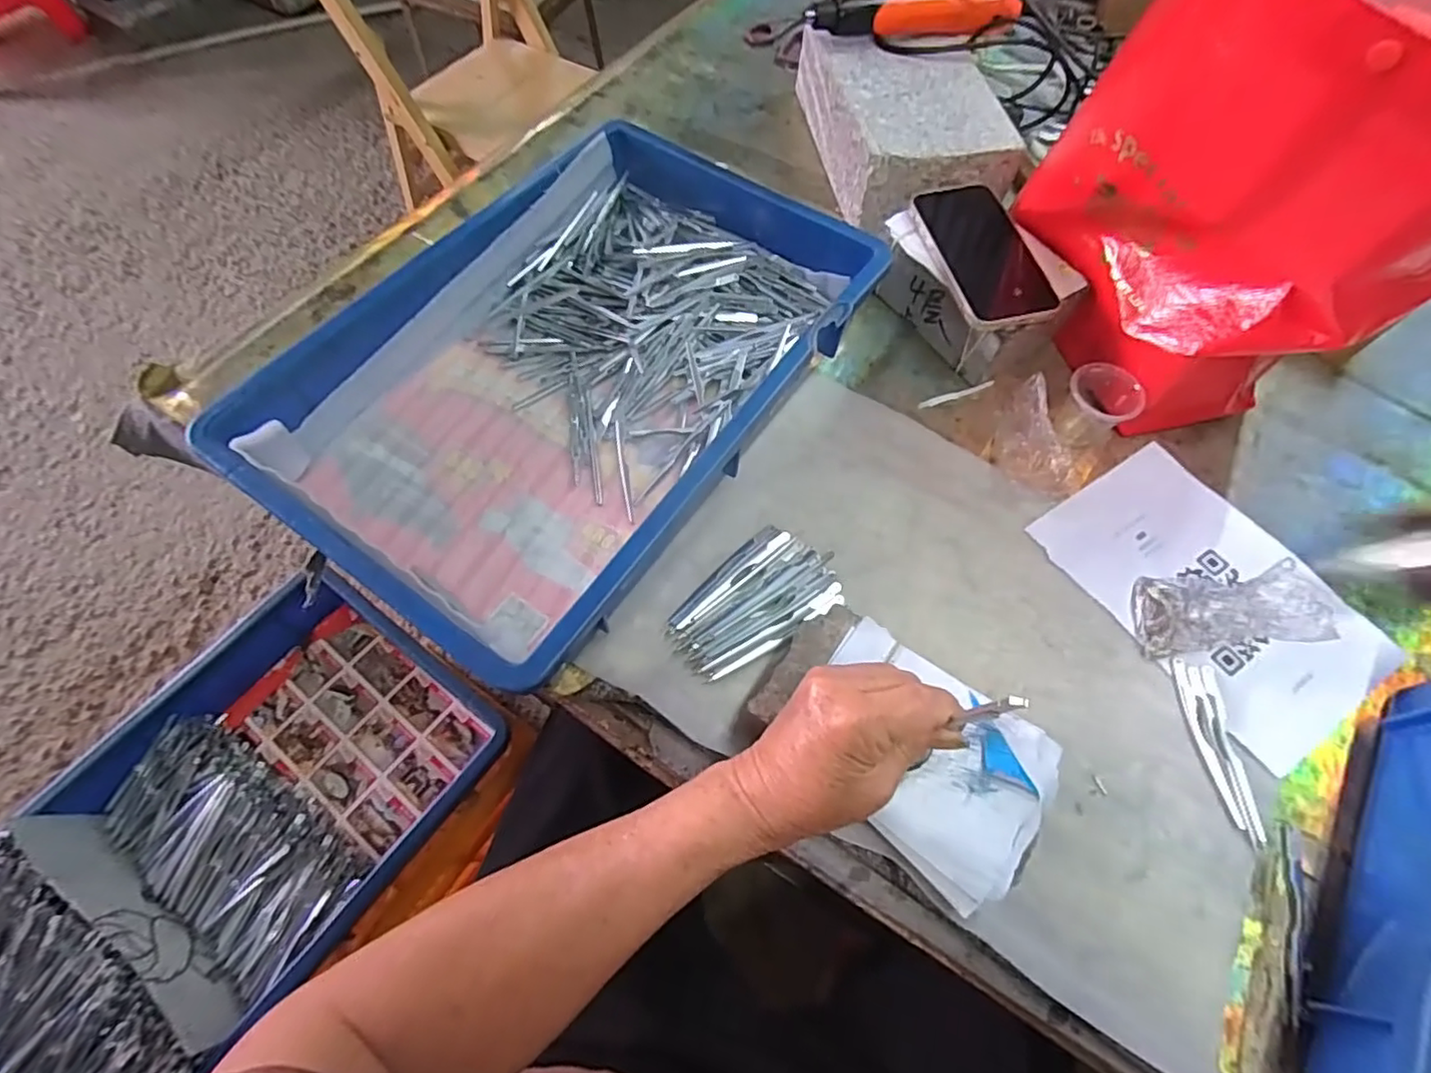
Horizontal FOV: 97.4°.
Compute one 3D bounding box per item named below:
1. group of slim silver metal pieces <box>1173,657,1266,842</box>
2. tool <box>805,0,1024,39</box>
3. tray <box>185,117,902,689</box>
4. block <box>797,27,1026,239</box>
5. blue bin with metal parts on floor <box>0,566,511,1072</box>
[{"bbox_3d":[0.320,0.132,0.402,0.026,0.004,0.104,3,63,-1],"label":"group of slim silver metal pieces"},{"bbox_3d":[0.185,-0.500,0.597,0.202,0.033,0.040,-7,63,-7],"label":"tool"},{"bbox_3d":[-0.097,-0.129,0.474,0.279,0.079,0.428,33,66,13],"label":"tray"},{"bbox_3d":[0.183,-0.406,0.622,0.144,0.080,0.247,-8,64,-7],"label":"block"},{"bbox_3d":[-0.435,0.273,0.564,0.280,0.115,0.445,33,66,13],"label":"blue bin with metal parts on floor"}]

